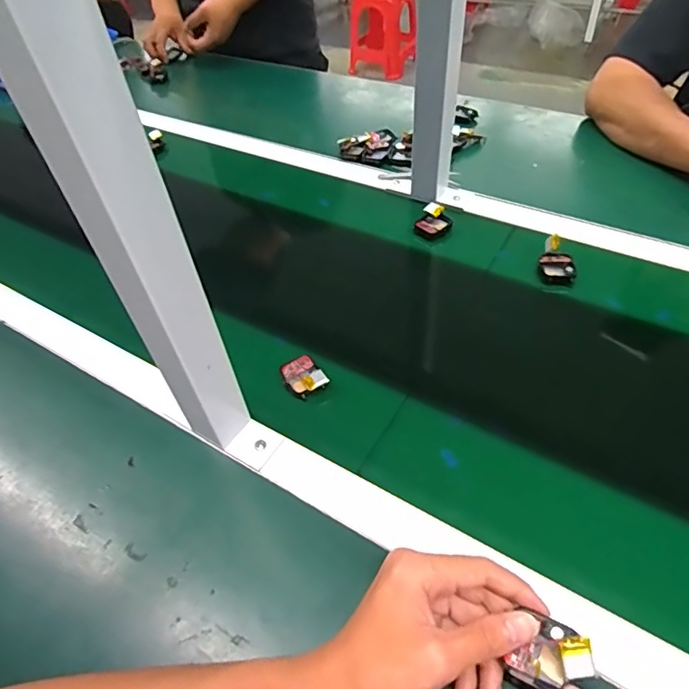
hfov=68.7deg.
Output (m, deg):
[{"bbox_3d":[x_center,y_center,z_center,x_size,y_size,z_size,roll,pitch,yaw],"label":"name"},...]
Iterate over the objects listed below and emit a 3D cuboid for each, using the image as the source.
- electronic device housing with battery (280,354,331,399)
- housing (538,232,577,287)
[{"bbox_3d":[-0.041,0.032,0.497,0.035,0.017,0.045,-33,54,-21],"label":"electronic device housing with battery"},{"bbox_3d":[0.249,-0.098,0.583,0.041,0.025,0.056,14,52,17],"label":"housing"}]

